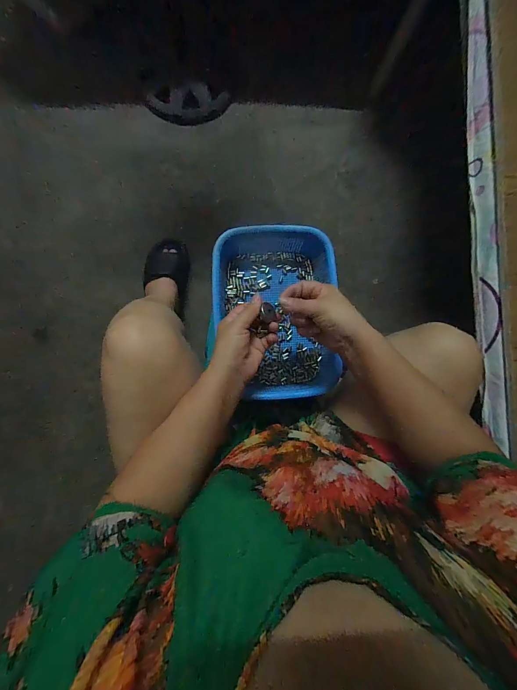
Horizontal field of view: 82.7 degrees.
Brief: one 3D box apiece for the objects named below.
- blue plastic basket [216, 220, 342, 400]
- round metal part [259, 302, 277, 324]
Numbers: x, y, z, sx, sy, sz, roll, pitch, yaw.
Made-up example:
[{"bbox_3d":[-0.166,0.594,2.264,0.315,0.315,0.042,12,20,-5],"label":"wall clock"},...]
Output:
[{"bbox_3d":[0.030,-0.068,0.524,0.208,0.069,0.286,-6,86,-6],"label":"blue plastic basket"},{"bbox_3d":[0.013,-0.046,0.415,0.027,0.004,0.027,0,90,-34],"label":"round metal part"}]

